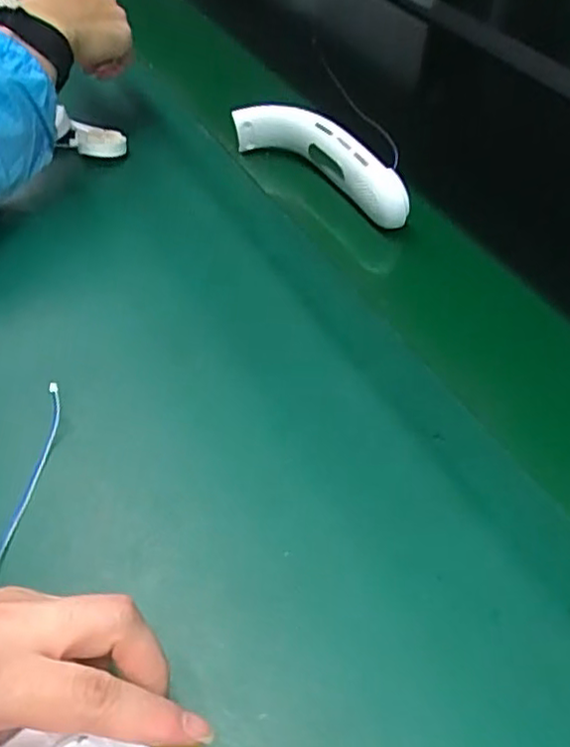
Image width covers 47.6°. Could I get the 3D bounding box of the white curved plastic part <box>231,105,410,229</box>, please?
[{"bbox_3d":[0.035,-0.199,0.597,0.194,0.062,0.037,28,54,22],"label":"white curved plastic part"}]

